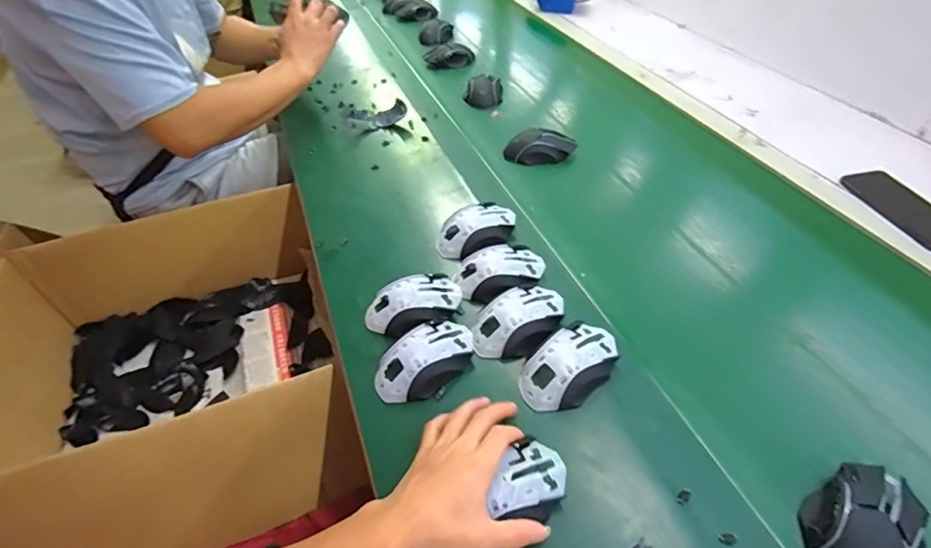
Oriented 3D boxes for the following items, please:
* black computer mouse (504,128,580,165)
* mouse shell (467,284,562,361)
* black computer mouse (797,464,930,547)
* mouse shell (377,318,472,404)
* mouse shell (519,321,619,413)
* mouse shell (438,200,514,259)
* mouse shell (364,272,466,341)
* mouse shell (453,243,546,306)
[{"bbox_3d":[0.125,-0.210,0.784,0.116,0.039,0.055,10,47,12],"label":"black computer mouse"},{"bbox_3d":[0.060,0.053,0.533,0.113,0.030,0.068,-28,51,-22],"label":"mouse shell"},{"bbox_3d":[0.318,0.201,0.374,0.068,0.031,0.116,29,54,27],"label":"black computer mouse"},{"bbox_3d":[-0.043,0.092,0.509,0.113,0.031,0.062,-33,53,-26],"label":"mouse shell"},{"bbox_3d":[0.108,0.094,0.493,0.116,0.036,0.073,-32,53,-25],"label":"mouse shell"},{"bbox_3d":[0.017,-0.058,0.646,0.112,0.041,0.063,-24,50,-19],"label":"mouse shell"},{"bbox_3d":[-0.062,0.038,0.564,0.113,0.041,0.058,-17,48,-14],"label":"mouse shell"},{"bbox_3d":[0.043,-0.003,0.584,0.106,0.032,0.072,-12,47,-9],"label":"mouse shell"}]

